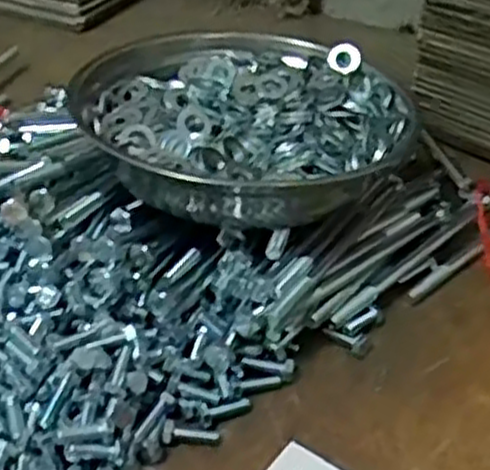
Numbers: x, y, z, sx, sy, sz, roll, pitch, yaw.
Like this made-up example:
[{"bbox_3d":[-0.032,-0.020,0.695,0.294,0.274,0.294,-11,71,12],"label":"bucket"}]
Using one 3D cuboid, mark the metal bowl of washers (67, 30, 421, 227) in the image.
[{"bbox_3d":[-0.002,-0.081,0.529,0.212,0.051,0.203,0,39,0],"label":"metal bowl of washers"}]

